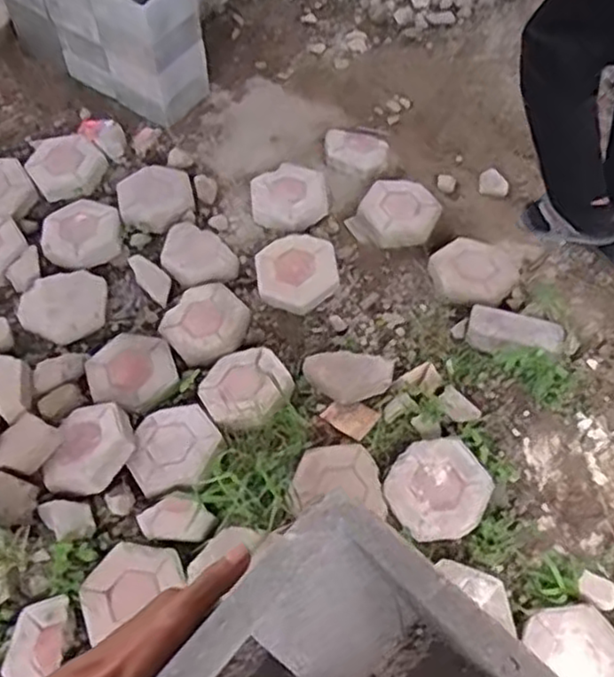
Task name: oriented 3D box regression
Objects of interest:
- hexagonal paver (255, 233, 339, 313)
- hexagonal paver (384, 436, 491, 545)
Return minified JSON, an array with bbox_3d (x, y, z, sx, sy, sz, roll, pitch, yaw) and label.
[{"bbox_3d":[-0.026,-0.165,1.738,0.191,0.045,0.196,-3,61,-2],"label":"hexagonal paver"},{"bbox_3d":[0.263,0.301,1.430,0.196,0.058,0.195,-14,62,-8],"label":"hexagonal paver"}]

